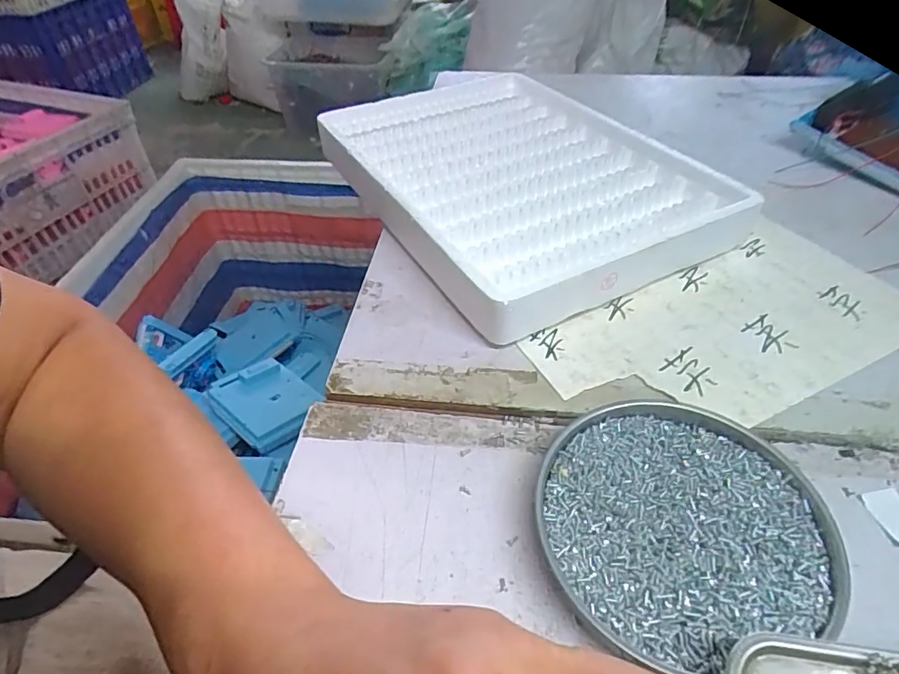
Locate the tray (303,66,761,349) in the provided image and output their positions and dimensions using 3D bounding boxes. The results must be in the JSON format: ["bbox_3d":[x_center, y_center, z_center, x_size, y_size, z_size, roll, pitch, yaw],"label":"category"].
[{"bbox_3d":[0.052,-0.154,0.482,0.267,0.041,0.378,-21,48,-18],"label":"tray"}]

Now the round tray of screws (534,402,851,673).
[{"bbox_3d":[0.111,0.089,0.258,0.130,0.020,0.126,-1,45,1],"label":"round tray of screws"}]

